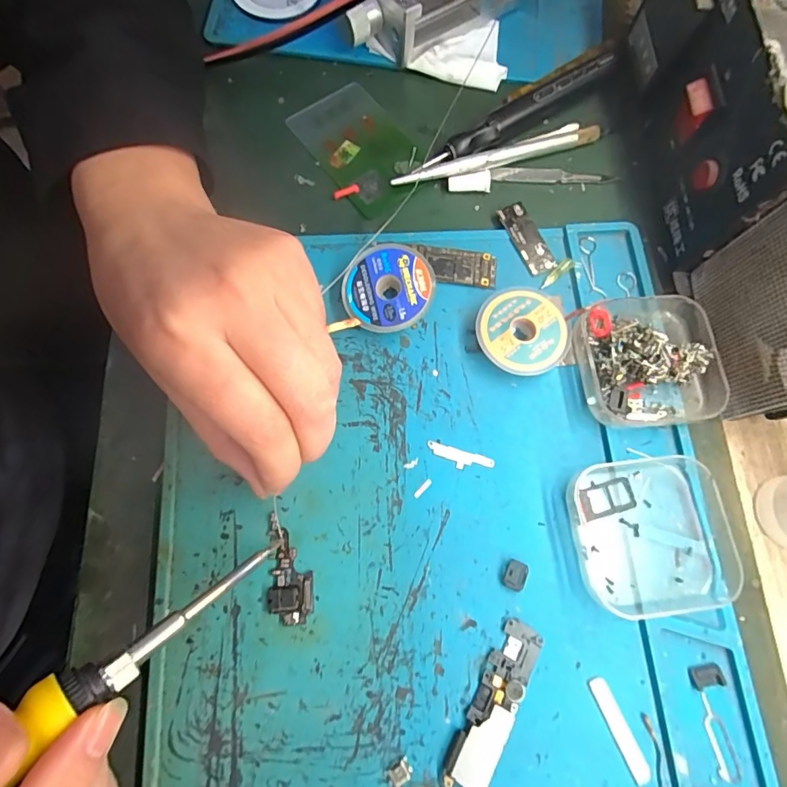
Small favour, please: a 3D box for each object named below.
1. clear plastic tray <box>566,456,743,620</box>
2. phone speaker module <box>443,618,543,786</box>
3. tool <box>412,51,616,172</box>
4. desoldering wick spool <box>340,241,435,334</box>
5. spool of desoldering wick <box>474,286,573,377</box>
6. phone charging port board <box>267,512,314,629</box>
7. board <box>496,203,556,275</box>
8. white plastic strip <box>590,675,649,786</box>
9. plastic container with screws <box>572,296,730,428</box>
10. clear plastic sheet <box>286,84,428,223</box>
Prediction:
[{"bbox_3d":[0.116,0.062,0.202,0.066,0.017,0.064,-9,74,-5],"label":"clear plastic tray"},{"bbox_3d":[0.042,0.127,0.186,0.017,0.005,0.065,29,75,7],"label":"phone speaker module"},{"bbox_3d":[0.072,-0.162,0.264,0.134,0.019,0.012,-33,77,-11],"label":"tool"},{"bbox_3d":[-0.003,-0.052,0.231,0.043,0.017,0.044,0,73,-2],"label":"desoldering wick spool"},{"bbox_3d":[0.064,-0.030,0.229,0.045,0.014,0.044,0,73,-2],"label":"spool of desoldering wick"},{"bbox_3d":[-0.045,0.076,0.199,0.019,0.004,0.044,-2,73,-2],"label":"phone charging port board"},{"bbox_3d":[0.073,-0.084,0.250,0.015,0.005,0.043,-24,76,-8],"label":"board"},{"bbox_3d":[0.092,0.137,0.185,0.008,0.004,0.038,-22,75,-8],"label":"white plastic strip"},{"bbox_3d":[0.123,-0.017,0.222,0.062,0.025,0.063,-7,74,-4],"label":"plastic container with screws"},{"bbox_3d":[-0.018,-0.144,0.267,0.055,0.005,0.085,-34,77,-11],"label":"clear plastic sheet"}]

